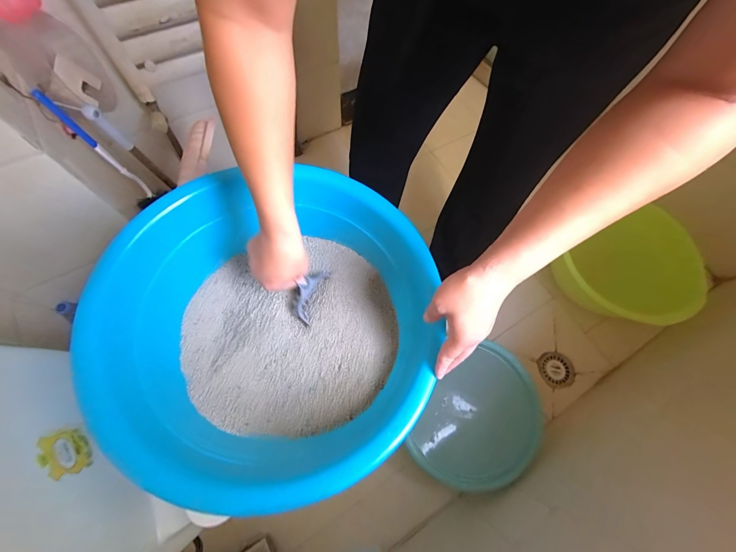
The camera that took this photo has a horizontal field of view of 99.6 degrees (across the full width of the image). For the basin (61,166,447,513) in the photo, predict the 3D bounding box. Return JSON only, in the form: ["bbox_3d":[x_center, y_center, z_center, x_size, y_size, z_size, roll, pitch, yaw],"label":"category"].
[{"bbox_3d":[-0.130,0.065,0.468,0.429,0.160,0.410,0,67,-1],"label":"basin"}]

